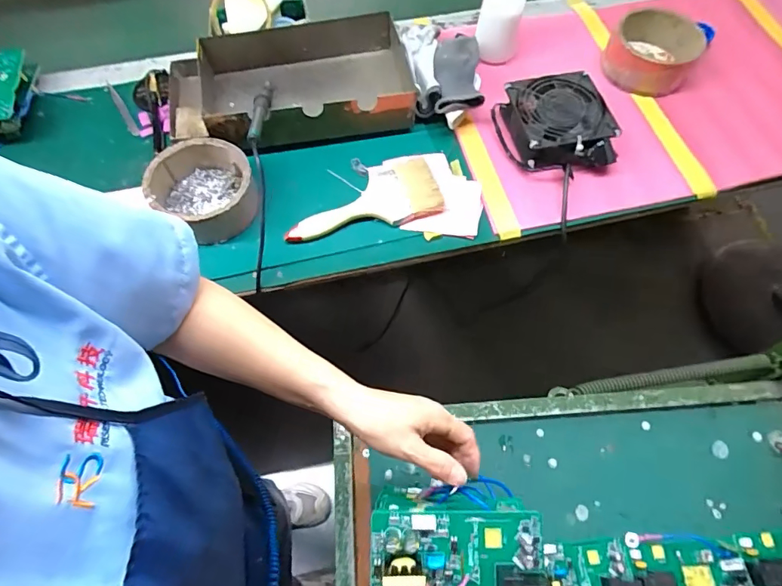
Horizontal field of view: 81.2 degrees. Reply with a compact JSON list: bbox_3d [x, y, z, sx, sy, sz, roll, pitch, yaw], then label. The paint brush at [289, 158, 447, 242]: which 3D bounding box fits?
[{"bbox_3d":[-0.038,-0.118,0.572,0.188,0.016,0.087,-14,64,-6],"label":"paint brush"}]

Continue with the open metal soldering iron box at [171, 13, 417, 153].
[{"bbox_3d":[-0.135,-0.285,0.634,0.332,0.068,0.163,-11,64,-5],"label":"open metal soldering iron box"}]

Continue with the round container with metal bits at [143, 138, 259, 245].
[{"bbox_3d":[-0.226,-0.121,0.561,0.121,0.056,0.132,0,63,0],"label":"round container with metal bits"}]

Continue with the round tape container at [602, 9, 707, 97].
[{"bbox_3d":[0.384,-0.356,0.671,0.116,0.058,0.106,0,63,0],"label":"round tape container"}]

